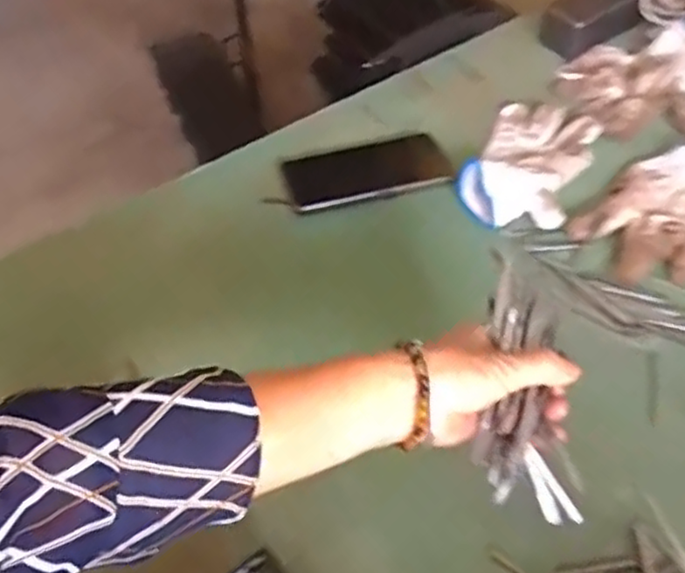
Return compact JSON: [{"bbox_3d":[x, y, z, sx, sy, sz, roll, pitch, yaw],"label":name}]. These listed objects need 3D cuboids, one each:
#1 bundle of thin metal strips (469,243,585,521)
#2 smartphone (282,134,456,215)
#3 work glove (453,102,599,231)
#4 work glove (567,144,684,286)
[{"bbox_3d":[0.110,0.062,0.432,0.060,0.028,0.163,-3,81,1],"label":"bundle of thin metal strips"},{"bbox_3d":[0.026,-0.111,0.686,0.157,0.013,0.081,-13,53,-11],"label":"smartphone"},{"bbox_3d":[0.185,-0.129,0.680,0.102,0.035,0.189,21,54,16],"label":"work glove"},{"bbox_3d":[0.301,-0.072,0.646,0.176,0.015,0.109,-38,60,-26],"label":"work glove"}]

